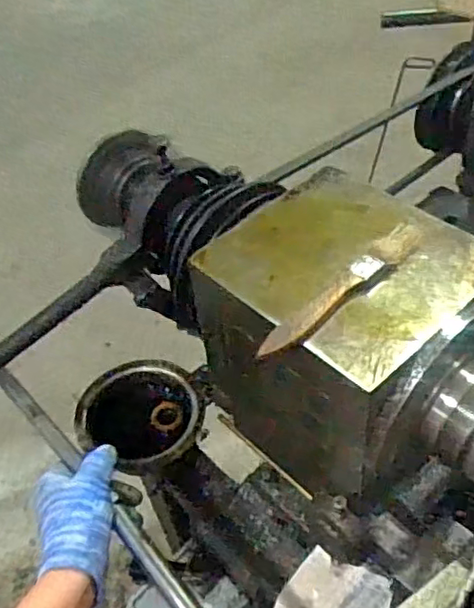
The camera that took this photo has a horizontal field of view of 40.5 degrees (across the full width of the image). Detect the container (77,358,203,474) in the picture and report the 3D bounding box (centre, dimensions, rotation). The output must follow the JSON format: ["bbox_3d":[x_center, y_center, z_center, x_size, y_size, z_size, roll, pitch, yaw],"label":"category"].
[{"bbox_3d":[-0.100,0.115,0.689,0.127,0.058,0.123,-4,46,4],"label":"container"}]

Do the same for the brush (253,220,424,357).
[{"bbox_3d":[0.071,-0.011,0.427,0.147,0.016,0.018,-34,52,-23],"label":"brush"}]

